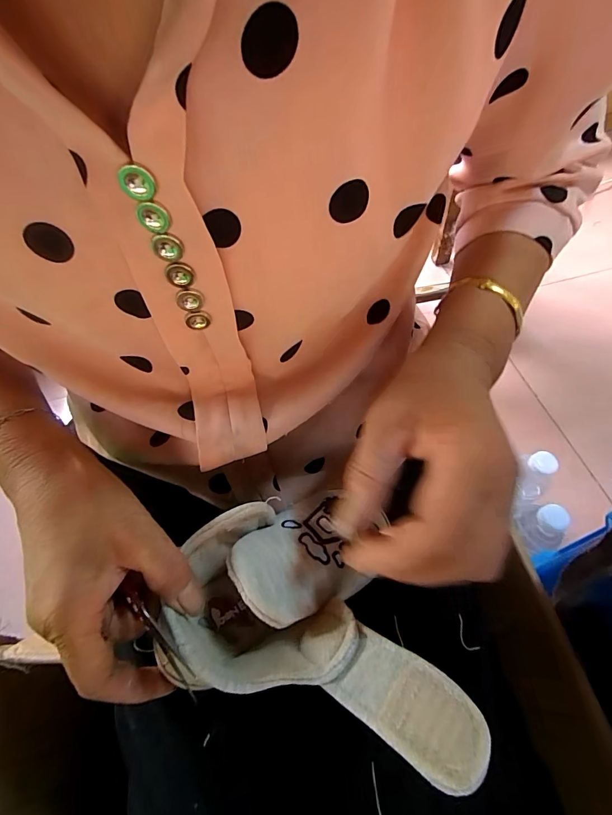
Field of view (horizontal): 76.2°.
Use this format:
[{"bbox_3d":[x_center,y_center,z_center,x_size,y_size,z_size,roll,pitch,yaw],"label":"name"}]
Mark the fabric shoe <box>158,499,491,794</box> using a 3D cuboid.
[{"bbox_3d":[0.008,0.106,0.209,0.153,0.052,0.104,10,59,10],"label":"fabric shoe"}]

